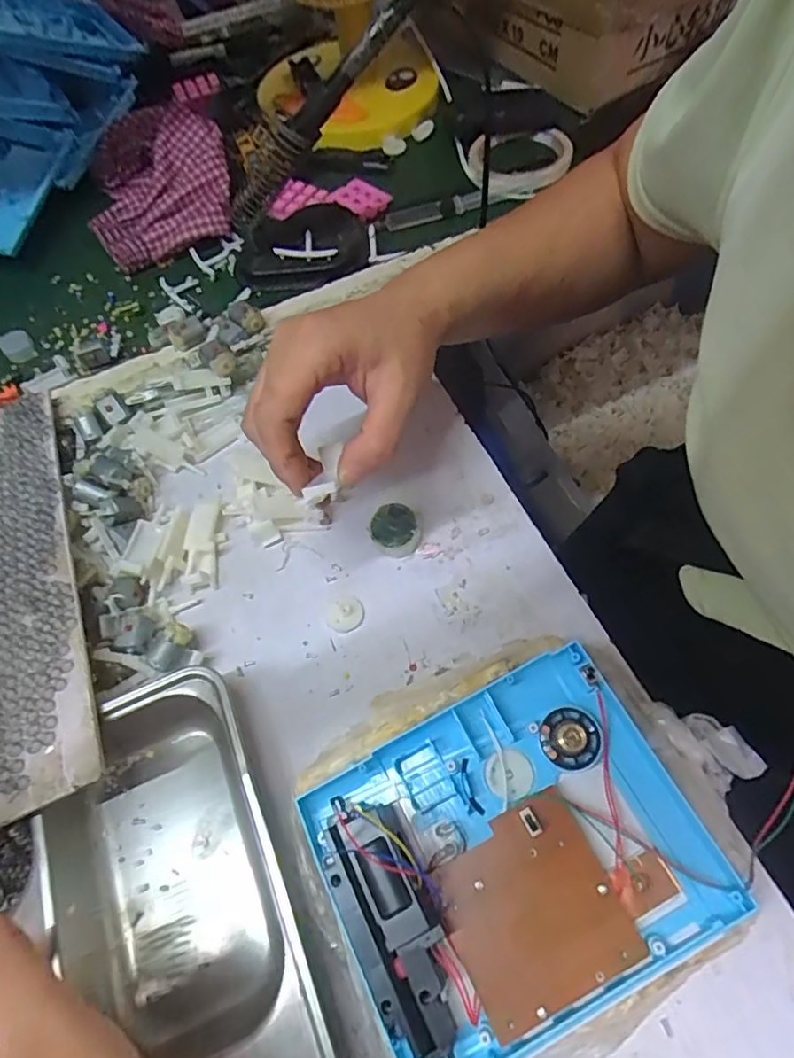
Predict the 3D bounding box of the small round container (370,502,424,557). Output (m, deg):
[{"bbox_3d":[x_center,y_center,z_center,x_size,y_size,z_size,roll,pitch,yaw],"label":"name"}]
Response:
[{"bbox_3d":[0.000,0.000,0.390,0.034,0.017,0.031,-2,62,4],"label":"small round container"}]

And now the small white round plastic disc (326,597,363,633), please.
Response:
[{"bbox_3d":[-0.033,0.053,0.370,0.023,0.007,0.022,-2,62,4],"label":"small white round plastic disc"}]

